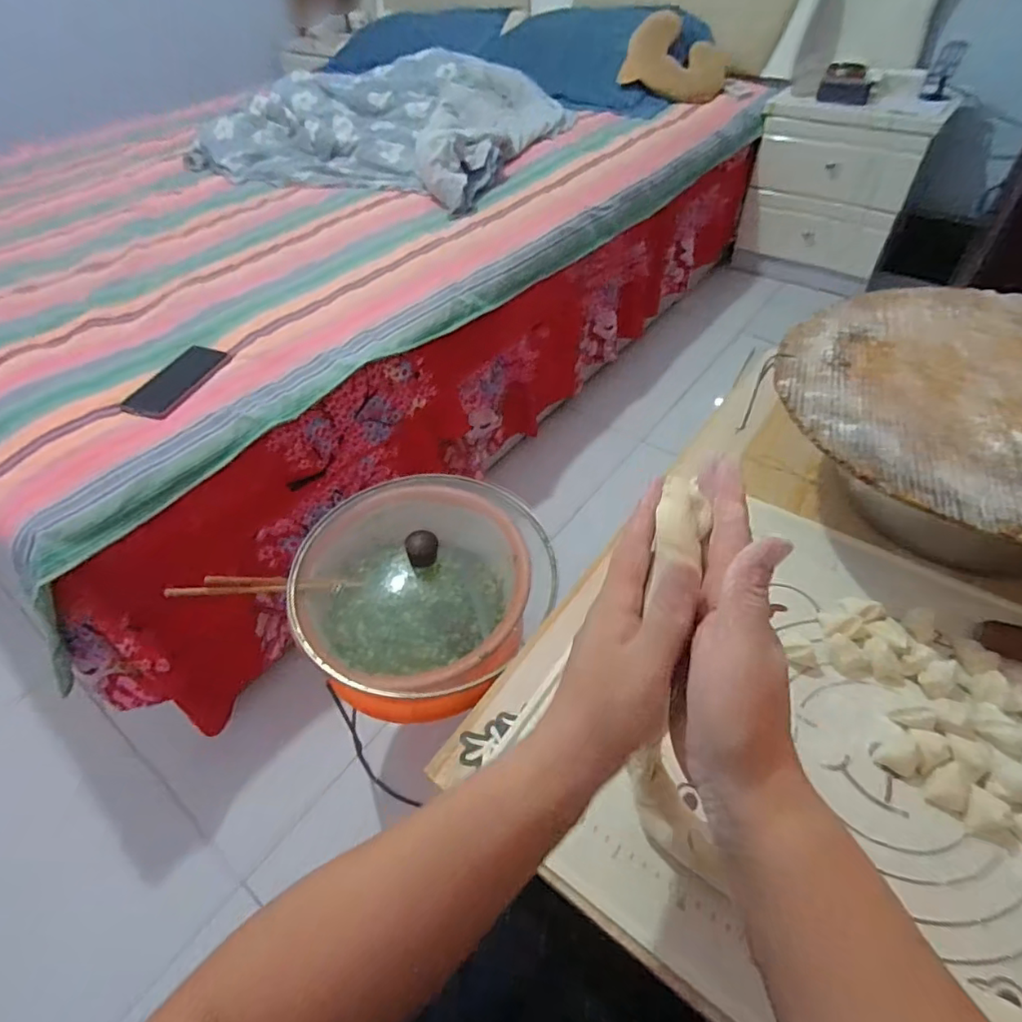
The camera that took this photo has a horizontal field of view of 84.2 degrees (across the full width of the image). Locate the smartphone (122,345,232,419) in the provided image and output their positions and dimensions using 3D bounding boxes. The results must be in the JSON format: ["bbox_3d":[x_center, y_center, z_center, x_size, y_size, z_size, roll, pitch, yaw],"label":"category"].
[{"bbox_3d":[-0.499,-0.195,0.851,0.071,0.015,0.160,14,52,16],"label":"smartphone"}]

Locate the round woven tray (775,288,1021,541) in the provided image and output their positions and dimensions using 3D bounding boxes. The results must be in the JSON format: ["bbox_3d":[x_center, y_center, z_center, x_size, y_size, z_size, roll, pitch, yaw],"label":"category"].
[{"bbox_3d":[0.428,-0.101,0.489,0.347,0.016,0.347,-2,50,3],"label":"round woven tray"}]

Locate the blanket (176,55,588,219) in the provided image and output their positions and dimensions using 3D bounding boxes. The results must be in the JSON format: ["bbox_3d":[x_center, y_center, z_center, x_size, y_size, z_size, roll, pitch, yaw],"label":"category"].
[{"bbox_3d":[-0.332,-1.082,1.520,0.884,0.129,0.786,19,54,20],"label":"blanket"}]

